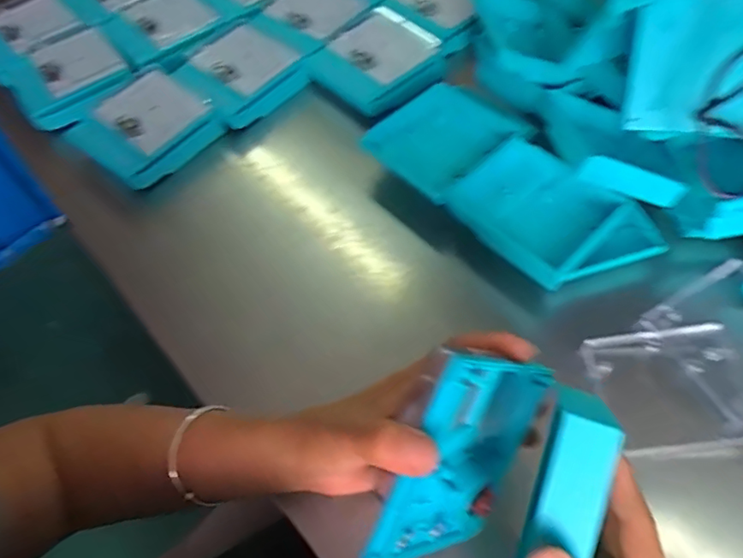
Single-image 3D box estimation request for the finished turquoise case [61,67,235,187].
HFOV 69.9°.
[{"bbox_3d":[-0.234,-0.158,0.543,0.116,0.035,0.122,41,79,15],"label":"finished turquoise case"}]

